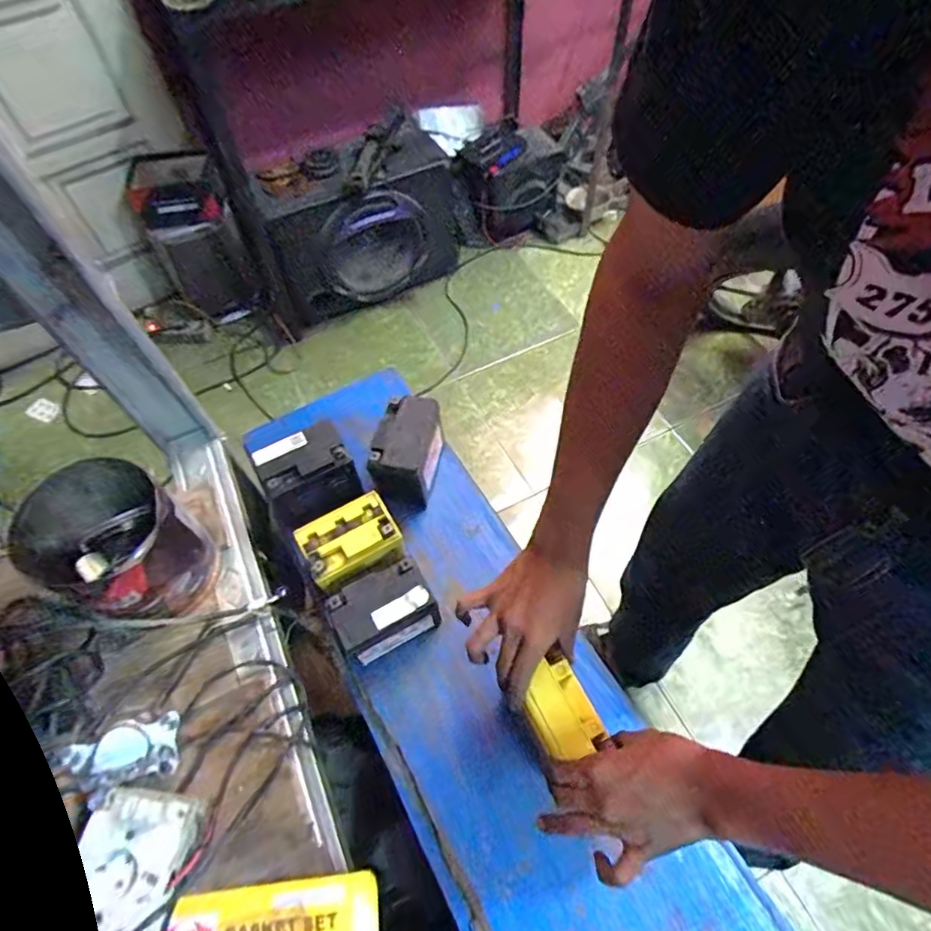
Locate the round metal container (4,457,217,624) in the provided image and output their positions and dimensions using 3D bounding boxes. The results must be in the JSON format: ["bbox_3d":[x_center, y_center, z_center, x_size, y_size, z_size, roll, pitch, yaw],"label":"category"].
[{"bbox_3d":[-0.389,0.092,0.635,0.151,0.152,0.139,-1,59,2],"label":"round metal container"}]

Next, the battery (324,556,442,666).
[{"bbox_3d":[-0.094,0.168,0.645,0.114,0.071,0.075,-28,62,-13],"label":"battery"}]

